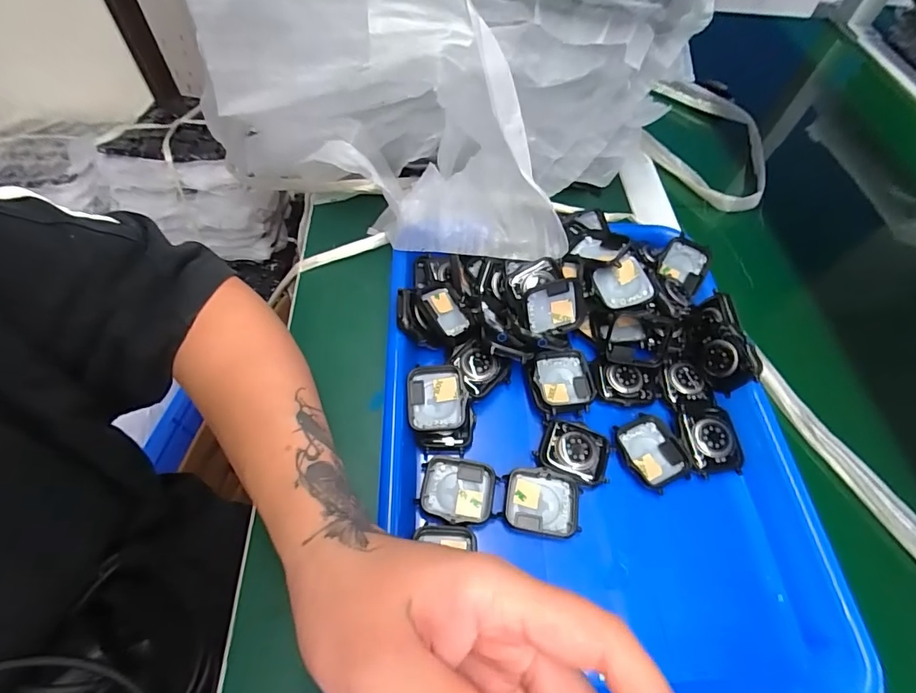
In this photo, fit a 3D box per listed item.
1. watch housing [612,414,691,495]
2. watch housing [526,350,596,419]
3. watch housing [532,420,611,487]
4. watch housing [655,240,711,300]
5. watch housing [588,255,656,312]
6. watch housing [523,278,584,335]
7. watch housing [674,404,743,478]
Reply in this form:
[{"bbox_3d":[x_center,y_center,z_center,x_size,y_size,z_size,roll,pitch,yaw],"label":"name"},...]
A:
[{"bbox_3d":[0.126,0.069,0.298,0.036,0.009,0.045,-20,60,-15],"label":"watch housing"},{"bbox_3d":[0.071,0.025,0.313,0.041,0.010,0.044,-3,57,-4],"label":"watch housing"},{"bbox_3d":[0.076,0.067,0.294,0.045,0.008,0.037,24,59,13],"label":"watch housing"},{"bbox_3d":[0.173,-0.062,0.349,0.037,0.035,0.011,24,27,-7],"label":"watch housing"},{"bbox_3d":[0.119,-0.044,0.327,0.041,0.010,0.042,-18,58,7],"label":"watch housing"},{"bbox_3d":[0.065,-0.026,0.312,0.042,0.037,0.008,-15,30,-8],"label":"watch housing"},{"bbox_3d":[0.165,0.061,0.299,0.037,0.012,0.044,2,57,-1],"label":"watch housing"}]

